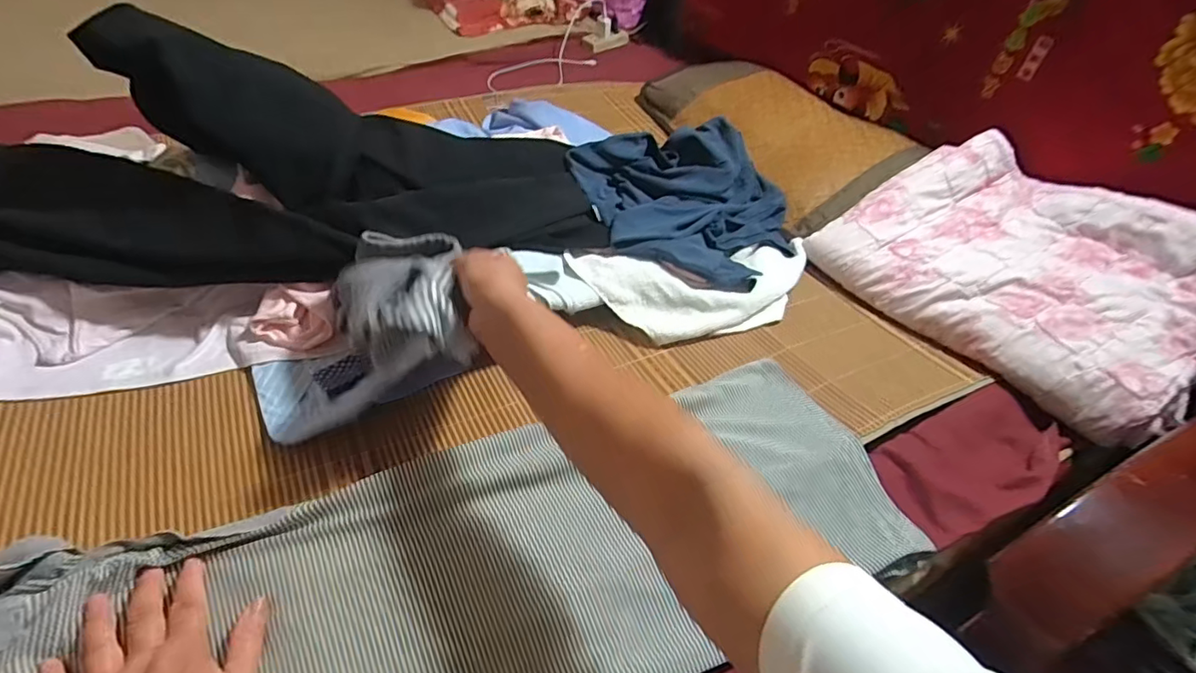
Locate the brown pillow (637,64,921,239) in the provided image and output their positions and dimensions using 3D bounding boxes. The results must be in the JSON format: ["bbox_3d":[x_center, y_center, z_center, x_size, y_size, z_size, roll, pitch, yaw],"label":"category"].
[{"bbox_3d":[0.333,-0.405,1.080,0.287,0.087,0.563,-13,47,-21],"label":"brown pillow"}]

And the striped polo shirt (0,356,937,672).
[{"bbox_3d":[-0.066,0.213,0.428,0.736,0.077,0.330,-15,48,-24],"label":"striped polo shirt"}]

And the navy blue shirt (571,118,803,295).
[{"bbox_3d":[0.161,-0.222,0.868,0.320,0.083,0.398,36,50,27],"label":"navy blue shirt"}]

